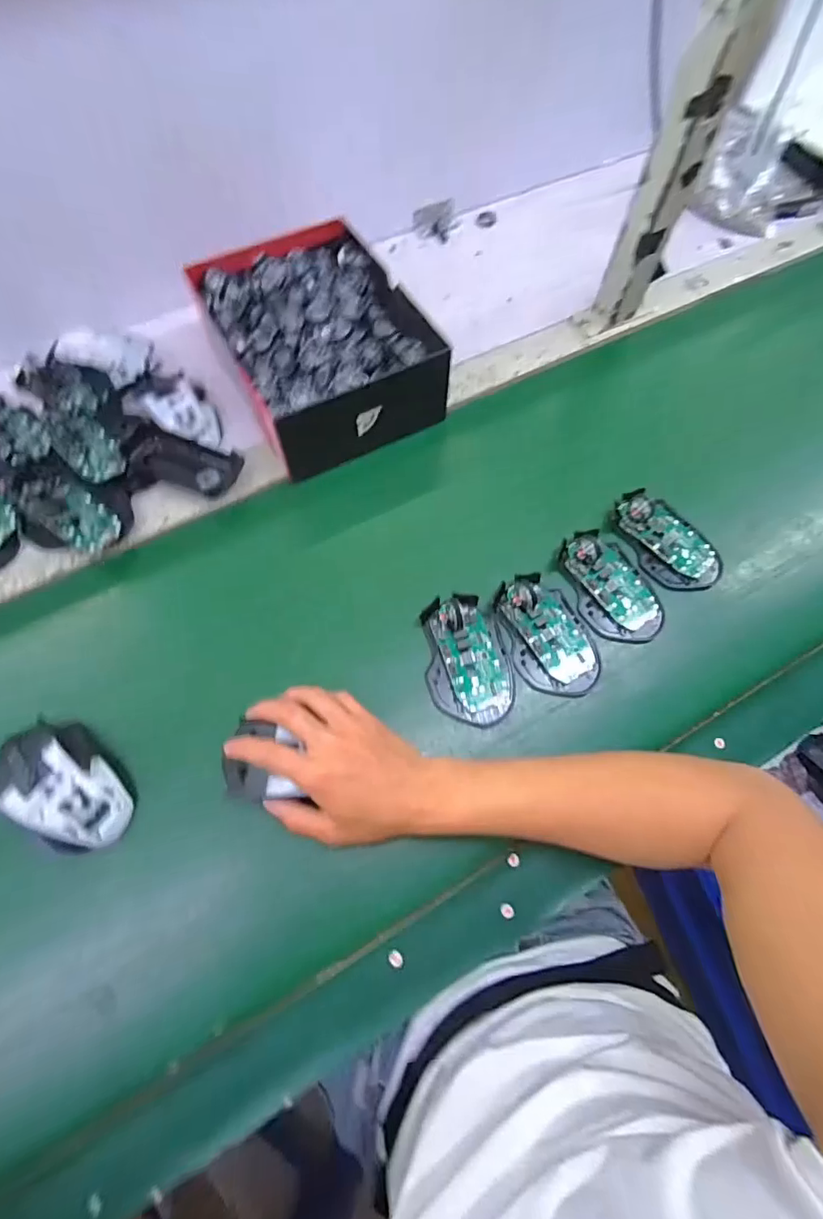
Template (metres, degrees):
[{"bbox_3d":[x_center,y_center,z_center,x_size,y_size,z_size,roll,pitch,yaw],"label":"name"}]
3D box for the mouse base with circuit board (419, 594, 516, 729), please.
[{"bbox_3d":[0.049,0.043,0.447,0.073,0.028,0.113,-13,68,-6],"label":"mouse base with circuit board"}]

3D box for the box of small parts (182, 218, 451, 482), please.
[{"bbox_3d":[-0.097,-0.280,0.549,0.188,0.081,0.250,-26,70,-11],"label":"box of small parts"}]

